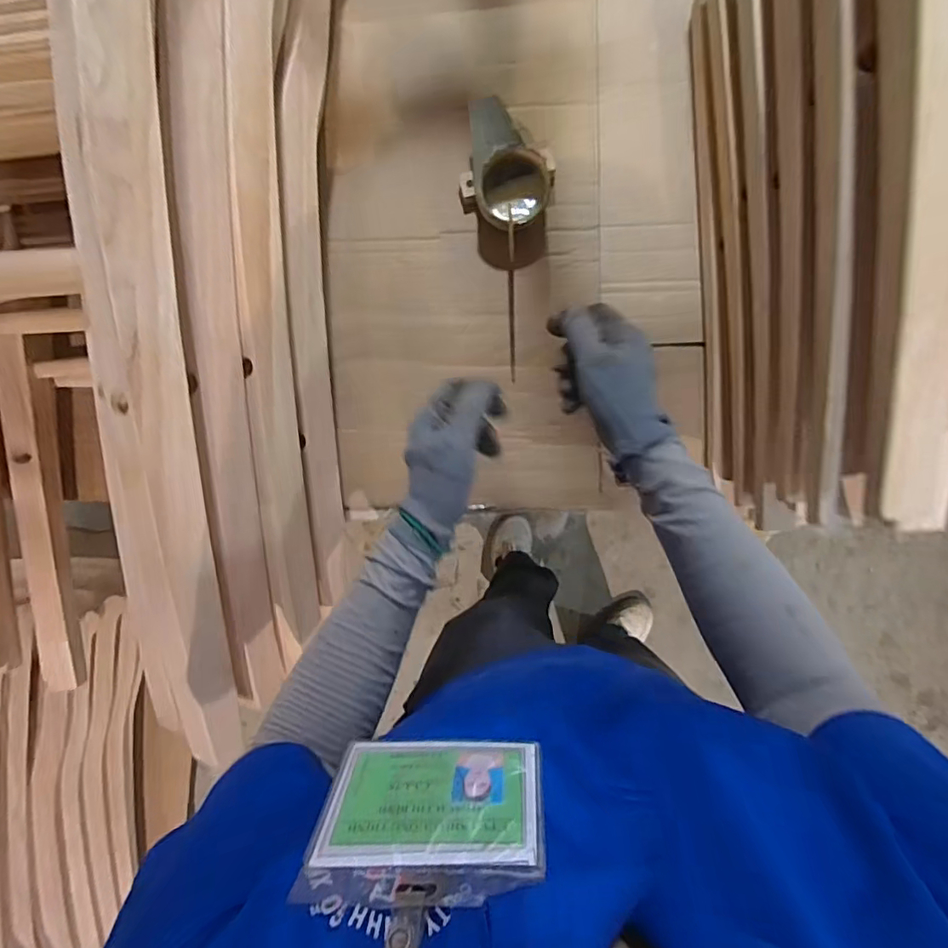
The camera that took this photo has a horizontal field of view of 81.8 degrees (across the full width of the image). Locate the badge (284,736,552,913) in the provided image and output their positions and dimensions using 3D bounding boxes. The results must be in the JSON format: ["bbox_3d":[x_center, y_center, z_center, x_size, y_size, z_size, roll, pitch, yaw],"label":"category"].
[{"bbox_3d":[-0.019,0.151,0.246,0.099,0.079,0.004,-4,109,4],"label":"badge"}]

